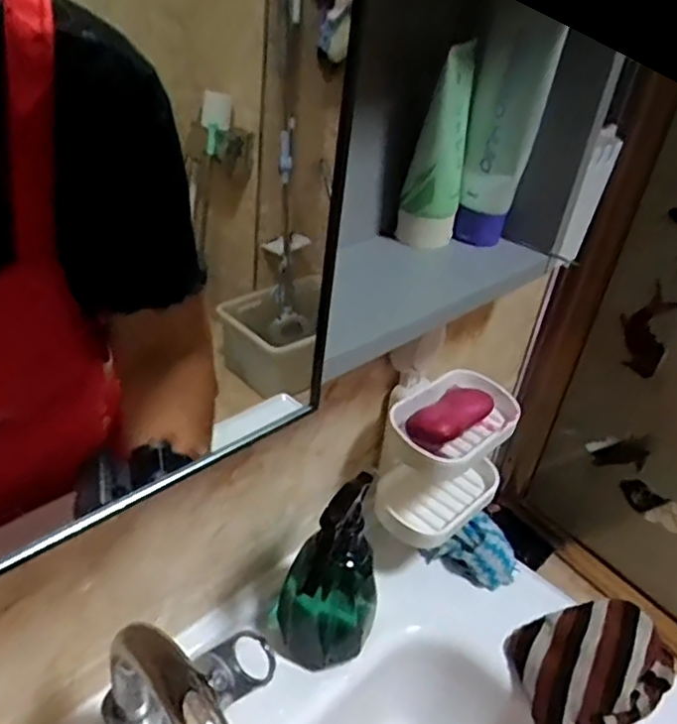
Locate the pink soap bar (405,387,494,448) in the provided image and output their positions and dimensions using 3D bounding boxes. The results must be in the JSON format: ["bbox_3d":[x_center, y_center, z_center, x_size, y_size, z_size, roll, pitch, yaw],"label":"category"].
[{"bbox_3d":[0.104,0.048,0.593,0.084,0.031,0.046,-17,40,-33],"label":"pink soap bar"}]

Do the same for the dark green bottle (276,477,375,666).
[{"bbox_3d":[-0.007,0.187,0.543,0.084,0.179,0.090,5,33,-4],"label":"dark green bottle"}]

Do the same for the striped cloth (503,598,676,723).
[{"bbox_3d":[0.236,0.273,0.587,0.148,0.053,0.109,-6,35,-21],"label":"striped cloth"}]

